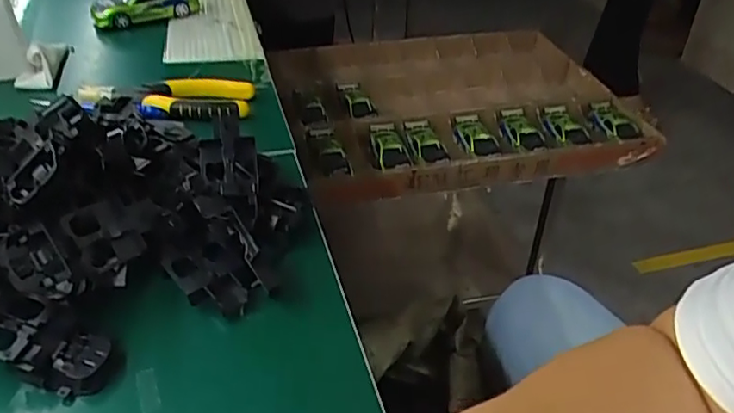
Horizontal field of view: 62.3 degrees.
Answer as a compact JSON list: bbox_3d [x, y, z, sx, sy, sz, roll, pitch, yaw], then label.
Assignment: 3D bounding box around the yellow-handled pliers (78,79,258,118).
[{"bbox_3d":[-0.191,-0.102,0.580,0.156,0.023,0.059,0,37,-7],"label":"yellow-handled pliers"}]

